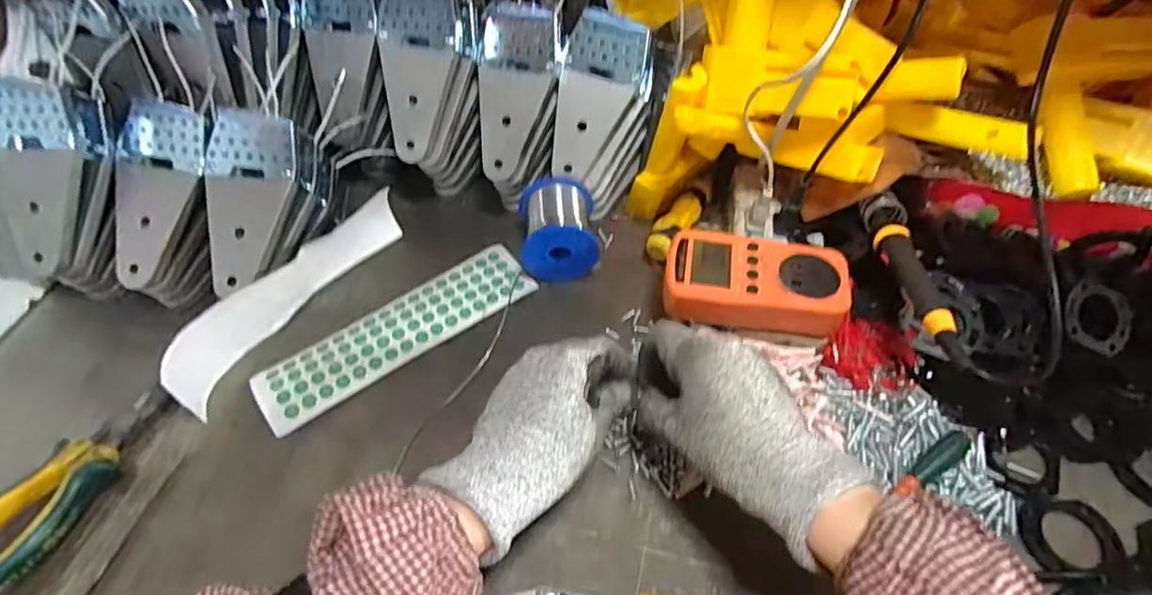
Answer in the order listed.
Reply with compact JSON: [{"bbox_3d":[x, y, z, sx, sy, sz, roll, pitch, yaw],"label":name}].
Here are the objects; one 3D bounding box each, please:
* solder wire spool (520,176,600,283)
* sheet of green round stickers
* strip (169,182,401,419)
[{"bbox_3d":[-0.016,-0.058,0.493,0.064,0.053,0.075,-5,54,-4],"label":"solder wire spool"},{"bbox_3d":[-0.136,0.025,0.456,0.220,0.007,0.059,-32,61,-24],"label":"sheet of green round stickers"},{"bbox_3d":[-0.216,-0.006,0.442,0.020,0.059,0.208,29,59,19],"label":"strip"}]

